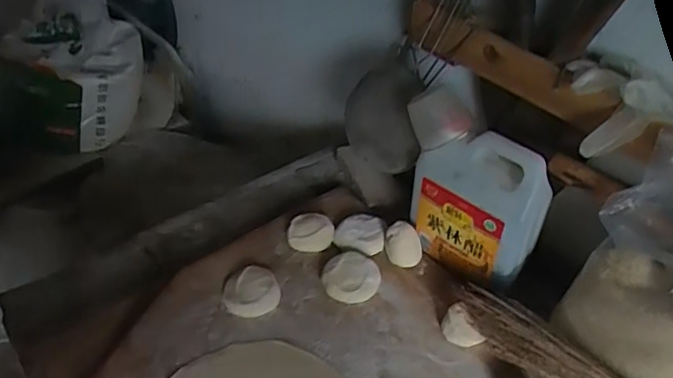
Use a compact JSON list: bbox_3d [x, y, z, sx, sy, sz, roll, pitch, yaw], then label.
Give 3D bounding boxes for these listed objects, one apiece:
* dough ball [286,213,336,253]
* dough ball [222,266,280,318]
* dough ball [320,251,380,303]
[{"bbox_3d":[-0.035,0.059,0.815,0.062,0.031,0.051,1,40,0],"label":"dough ball"},{"bbox_3d":[-0.108,0.125,0.742,0.068,0.028,0.064,-2,41,2],"label":"dough ball"},{"bbox_3d":[0.019,0.111,0.753,0.071,0.026,0.066,-2,41,2],"label":"dough ball"}]

